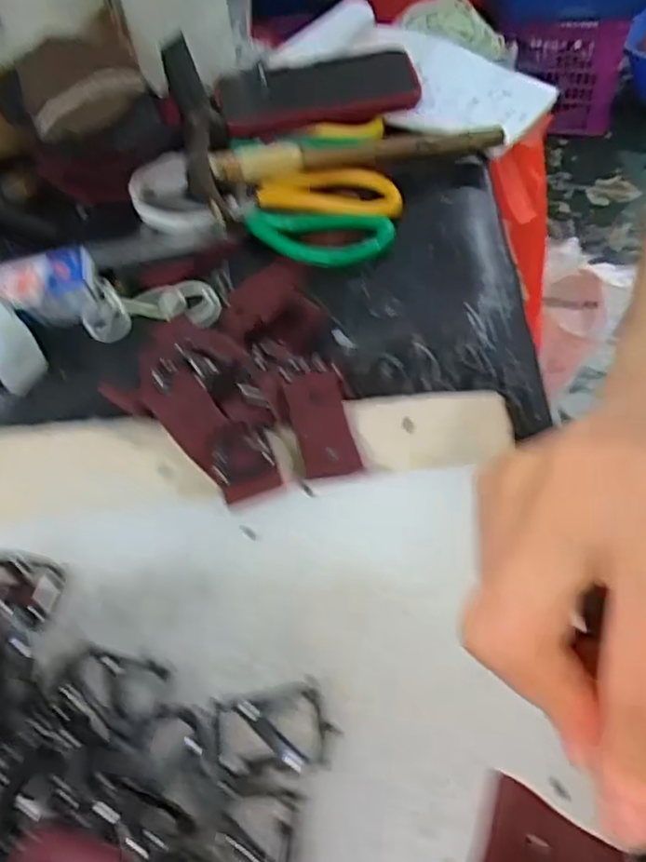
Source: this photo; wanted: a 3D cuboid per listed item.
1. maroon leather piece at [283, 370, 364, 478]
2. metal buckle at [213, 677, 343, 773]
[{"bbox_3d":[-0.001,-0.003,0.338,0.027,0.005,0.061,-19,58,5],"label":"maroon leather piece"},{"bbox_3d":[-0.017,0.103,0.235,0.040,0.005,0.027,-12,52,-4],"label":"metal buckle"}]

